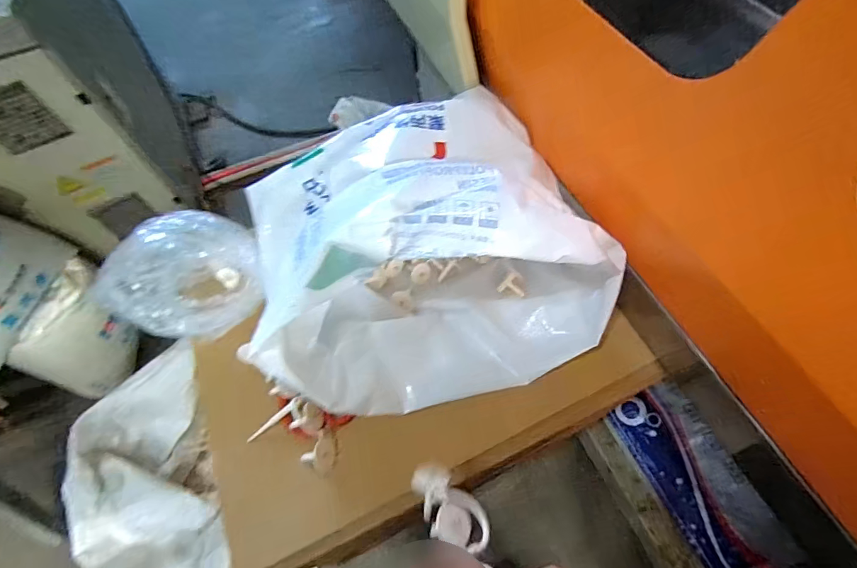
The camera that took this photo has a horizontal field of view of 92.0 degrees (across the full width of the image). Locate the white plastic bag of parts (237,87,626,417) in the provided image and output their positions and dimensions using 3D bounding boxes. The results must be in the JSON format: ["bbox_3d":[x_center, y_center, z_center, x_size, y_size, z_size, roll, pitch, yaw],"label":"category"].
[{"bbox_3d":[-0.015,-0.062,0.534,0.435,0.229,0.383,-14,62,-4],"label":"white plastic bag of parts"}]

